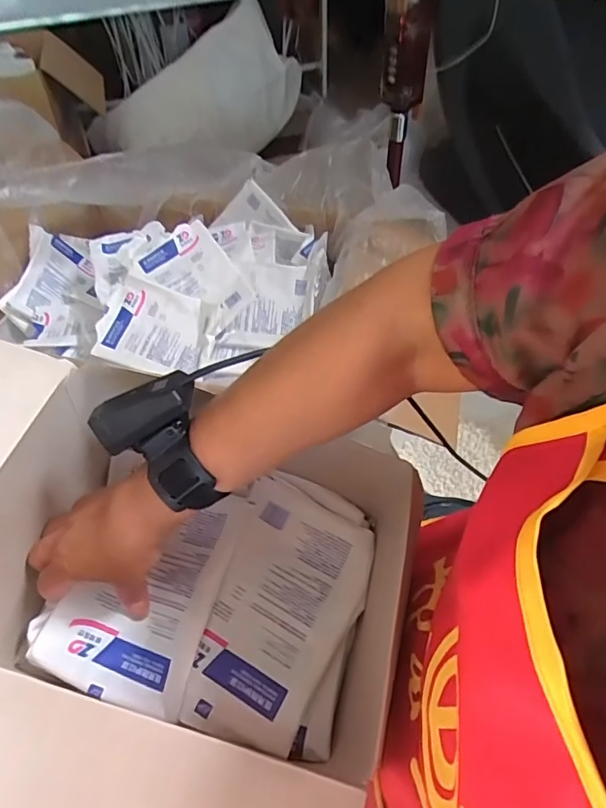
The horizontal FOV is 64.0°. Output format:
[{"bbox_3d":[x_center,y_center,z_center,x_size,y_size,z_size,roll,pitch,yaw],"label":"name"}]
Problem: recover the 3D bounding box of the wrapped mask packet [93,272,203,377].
[{"bbox_3d":[-0.211,-0.109,0.689,0.156,0.016,0.128,13,77,4],"label":"wrapped mask packet"}]

